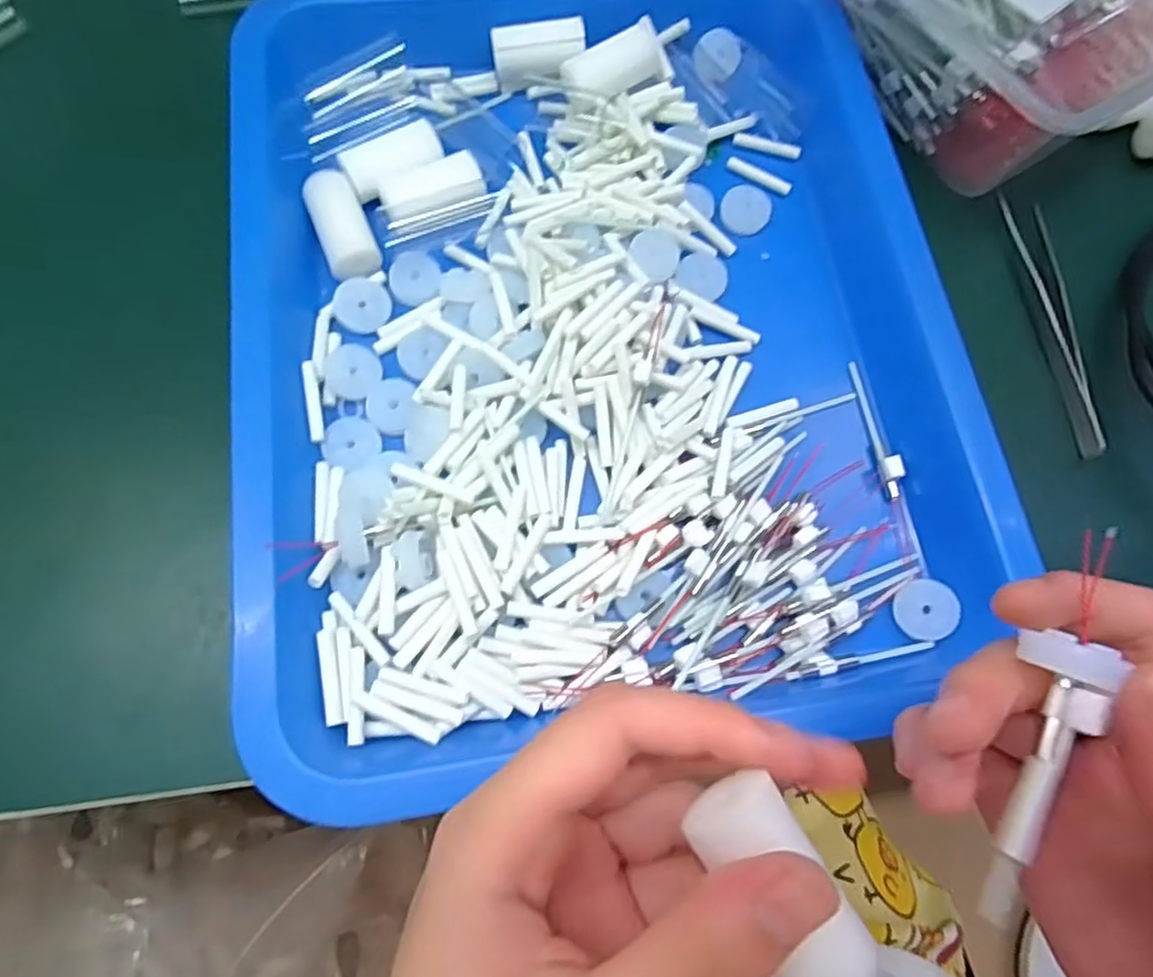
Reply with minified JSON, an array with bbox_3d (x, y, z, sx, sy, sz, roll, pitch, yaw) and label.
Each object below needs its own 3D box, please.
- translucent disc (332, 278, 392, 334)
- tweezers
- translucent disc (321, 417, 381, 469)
[{"bbox_3d":[-0.085,-0.073,0.270,0.022,0.006,0.021,1,74,-5],"label":"translucent disc"},{"bbox_3d":[0.203,-0.073,0.293,0.015,0.010,0.123,1,74,-5],"label":"tweezers"},{"bbox_3d":[-0.084,-0.017,0.255,0.021,0.005,0.019,-42,81,-15],"label":"translucent disc"}]

